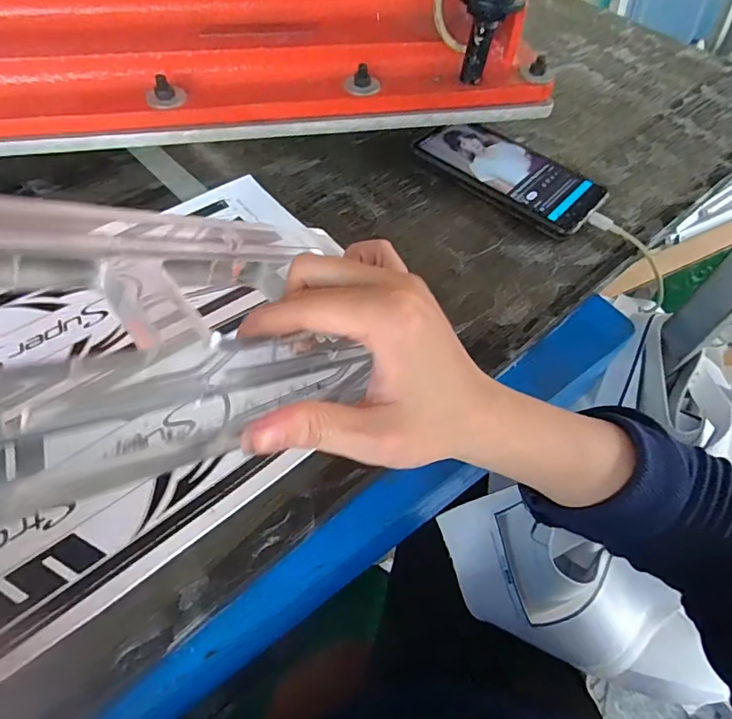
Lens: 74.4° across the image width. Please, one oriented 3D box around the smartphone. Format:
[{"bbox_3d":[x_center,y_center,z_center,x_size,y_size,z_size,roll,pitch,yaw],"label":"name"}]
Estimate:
[{"bbox_3d":[0.125,-0.163,0.422,0.076,0.012,0.157,-38,66,-25],"label":"smartphone"}]

